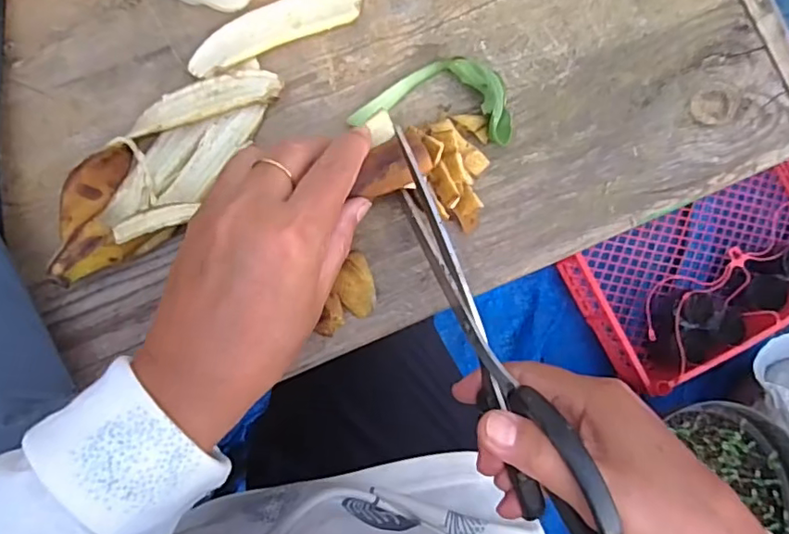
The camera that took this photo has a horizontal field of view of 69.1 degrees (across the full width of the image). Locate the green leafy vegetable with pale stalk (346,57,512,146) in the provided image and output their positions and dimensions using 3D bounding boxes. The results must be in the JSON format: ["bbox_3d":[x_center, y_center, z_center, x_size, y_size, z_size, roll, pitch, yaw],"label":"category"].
[{"bbox_3d":[0.021,-0.091,0.303,0.084,0.020,0.043,4,84,-3],"label":"green leafy vegetable with pale stalk"}]

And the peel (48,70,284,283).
[{"bbox_3d":[-0.118,-0.053,0.289,0.053,0.017,0.139,41,83,1],"label":"peel"}]

